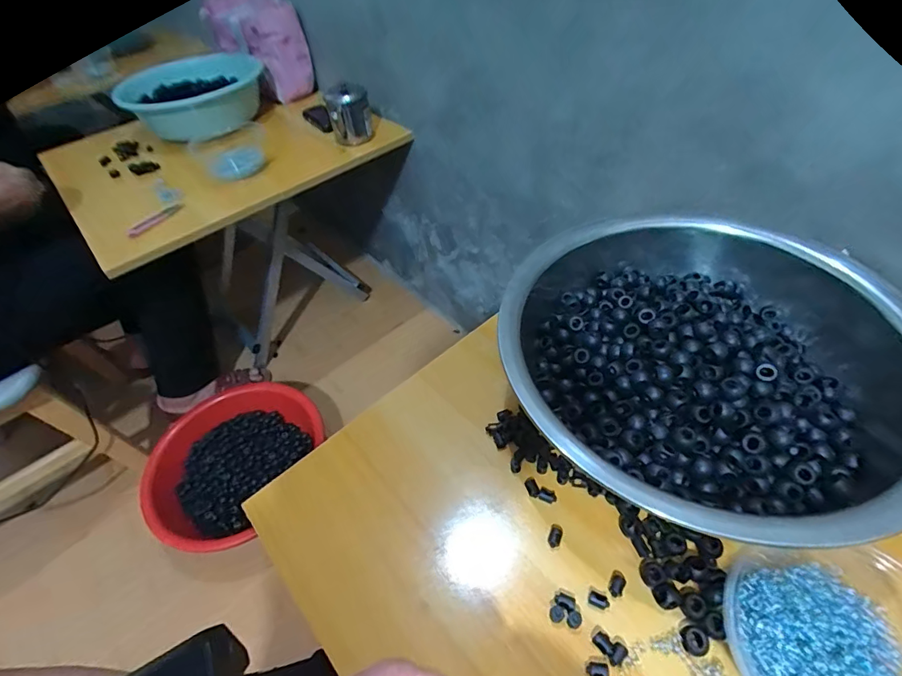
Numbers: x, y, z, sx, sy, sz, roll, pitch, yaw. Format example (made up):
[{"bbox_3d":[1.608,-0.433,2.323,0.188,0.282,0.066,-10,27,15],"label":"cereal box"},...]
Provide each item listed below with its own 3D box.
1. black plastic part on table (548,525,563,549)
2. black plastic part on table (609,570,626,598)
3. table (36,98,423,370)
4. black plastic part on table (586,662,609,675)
[{"bbox_3d":[0.086,0.162,0.363,0.010,0.004,0.019,13,51,17],"label":"black plastic part on table"},{"bbox_3d":[0.127,0.187,0.337,0.010,0.004,0.019,22,55,23],"label":"black plastic part on table"},{"bbox_3d":[-0.469,-0.255,1.079,0.556,0.496,0.573,-37,55,-23],"label":"table"},{"bbox_3d":[0.100,0.228,0.303,0.014,0.008,0.010,2,49,8],"label":"black plastic part on table"}]

